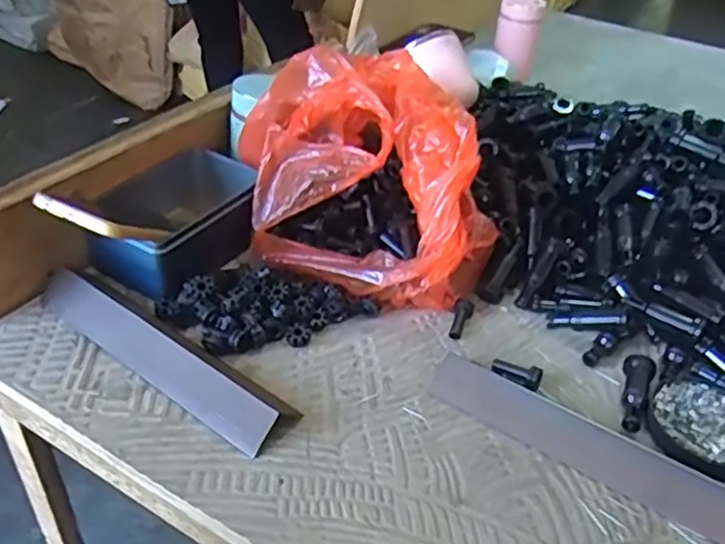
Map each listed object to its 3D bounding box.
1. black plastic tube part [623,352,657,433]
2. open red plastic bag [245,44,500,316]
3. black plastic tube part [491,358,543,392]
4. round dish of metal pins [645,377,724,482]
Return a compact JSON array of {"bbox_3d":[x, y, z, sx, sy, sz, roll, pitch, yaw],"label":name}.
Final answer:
[{"bbox_3d":[0.207,0.091,0.513,0.022,0.018,0.067,17,39,16],"label":"black plastic tube part"},{"bbox_3d":[0.004,-0.084,0.607,0.211,0.147,0.225,-1,38,-8],"label":"open red plastic bag"},{"bbox_3d":[0.120,0.079,0.524,0.037,0.018,0.014,17,39,16],"label":"black plastic tube part"},{"bbox_3d":[0.259,0.116,0.505,0.083,0.010,0.087,3,37,-2],"label":"round dish of metal pins"}]

